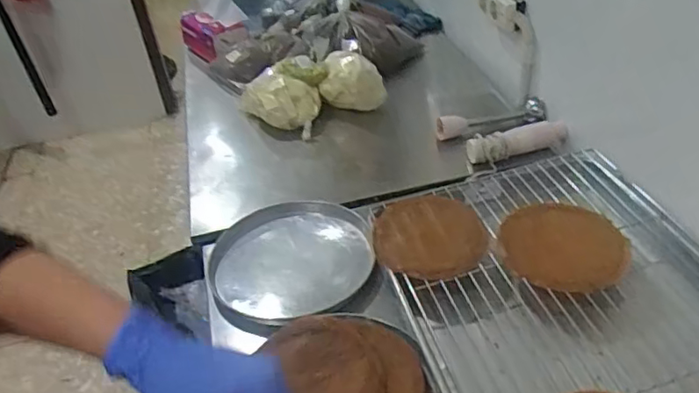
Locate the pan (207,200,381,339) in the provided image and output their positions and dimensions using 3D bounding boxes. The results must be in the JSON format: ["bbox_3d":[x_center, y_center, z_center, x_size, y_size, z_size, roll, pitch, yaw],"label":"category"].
[{"bbox_3d":[-0.085,0.106,0.935,0.250,0.069,0.269,-17,39,-12],"label":"pan"}]

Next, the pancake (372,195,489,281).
[{"bbox_3d":[0.116,0.056,0.895,0.156,0.015,0.170,-12,43,11],"label":"pancake"}]

